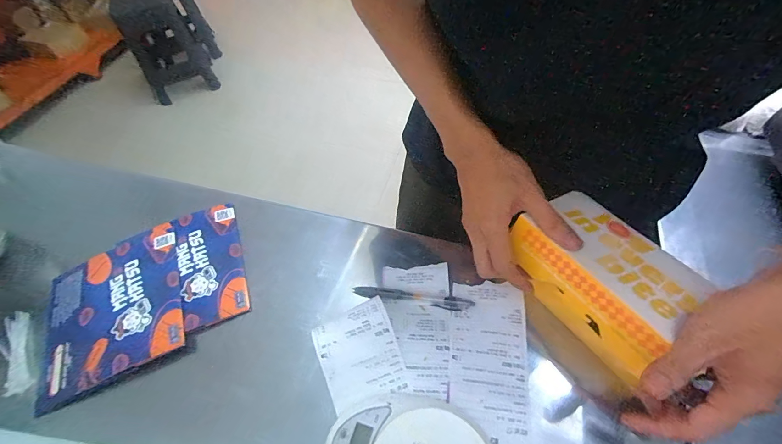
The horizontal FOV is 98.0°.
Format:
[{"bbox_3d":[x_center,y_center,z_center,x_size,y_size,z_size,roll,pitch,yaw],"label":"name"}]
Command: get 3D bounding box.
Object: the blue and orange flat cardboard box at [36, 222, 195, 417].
[{"bbox_3d":[-0.327,0.099,0.400,0.153,0.013,0.185,-23,57,-11],"label":"blue and orange flat cardboard box"}]

